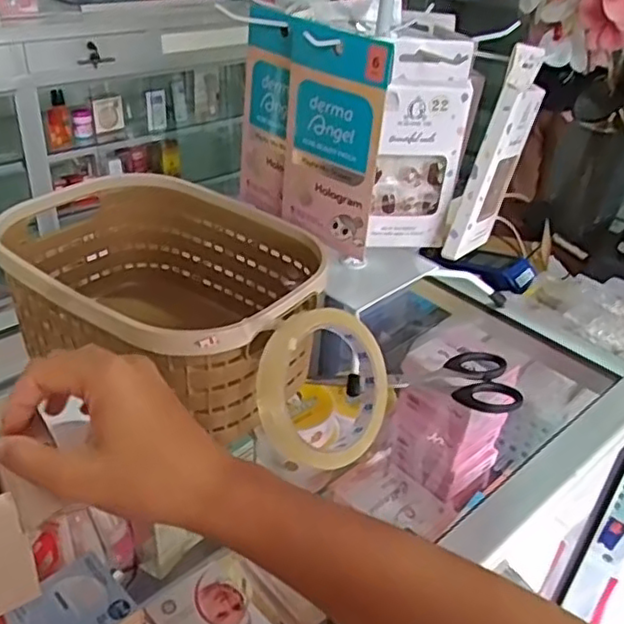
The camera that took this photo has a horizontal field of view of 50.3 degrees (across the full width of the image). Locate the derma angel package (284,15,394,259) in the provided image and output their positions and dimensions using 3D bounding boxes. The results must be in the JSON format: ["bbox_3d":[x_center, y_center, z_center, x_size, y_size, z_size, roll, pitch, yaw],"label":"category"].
[{"bbox_3d":[0.010,-0.116,0.446,0.088,0.138,0.012,29,39,32],"label":"derma angel package"}]

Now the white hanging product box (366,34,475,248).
[{"bbox_3d":[0.070,-0.110,0.449,0.054,0.137,0.022,1,33,-6],"label":"white hanging product box"}]

